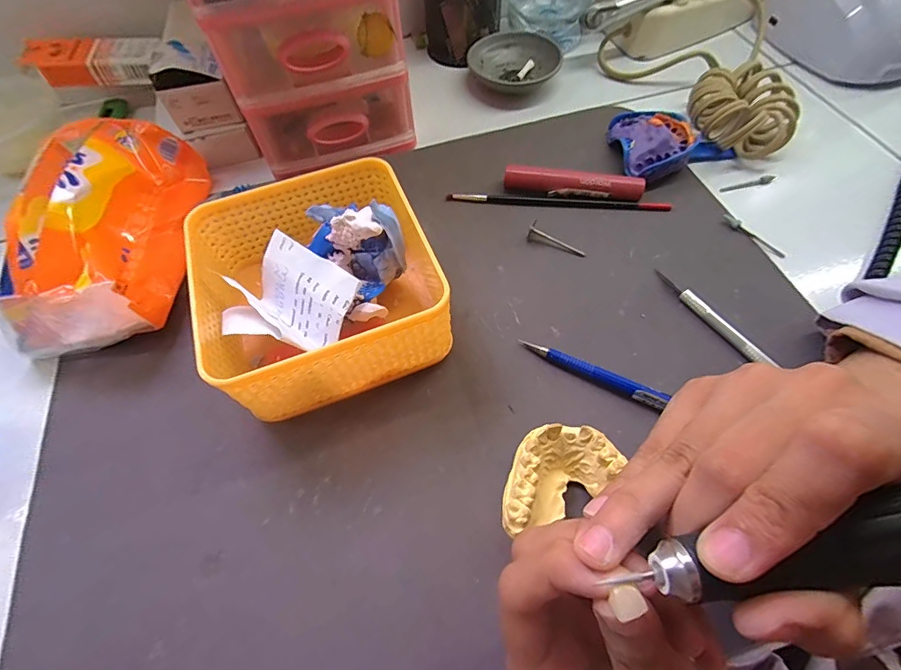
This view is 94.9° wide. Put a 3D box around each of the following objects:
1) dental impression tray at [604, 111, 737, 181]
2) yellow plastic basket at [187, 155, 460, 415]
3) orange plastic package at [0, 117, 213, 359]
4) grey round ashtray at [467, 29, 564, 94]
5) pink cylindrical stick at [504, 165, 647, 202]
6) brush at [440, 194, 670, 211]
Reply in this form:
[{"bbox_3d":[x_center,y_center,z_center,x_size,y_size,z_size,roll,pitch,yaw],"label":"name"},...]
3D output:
[{"bbox_3d":[0.185,-0.162,0.342,0.093,0.027,0.074,-6,61,-1],"label":"dental impression tray"},{"bbox_3d":[-0.080,-0.032,0.259,0.133,0.066,0.135,-22,62,-10],"label":"yellow plastic basket"},{"bbox_3d":[-0.238,-0.078,0.288,0.093,0.075,0.172,-6,61,-1],"label":"orange plastic package"},{"bbox_3d":[0.067,-0.275,0.412,0.085,0.028,0.070,13,62,9],"label":"grey round ashtray"},{"bbox_3d":[0.096,-0.118,0.325,0.105,0.016,0.013,9,62,7],"label":"pink cylindrical stick"},{"bbox_3d":[0.084,-0.106,0.327,0.171,0.005,0.010,6,61,6],"label":"brush"}]

